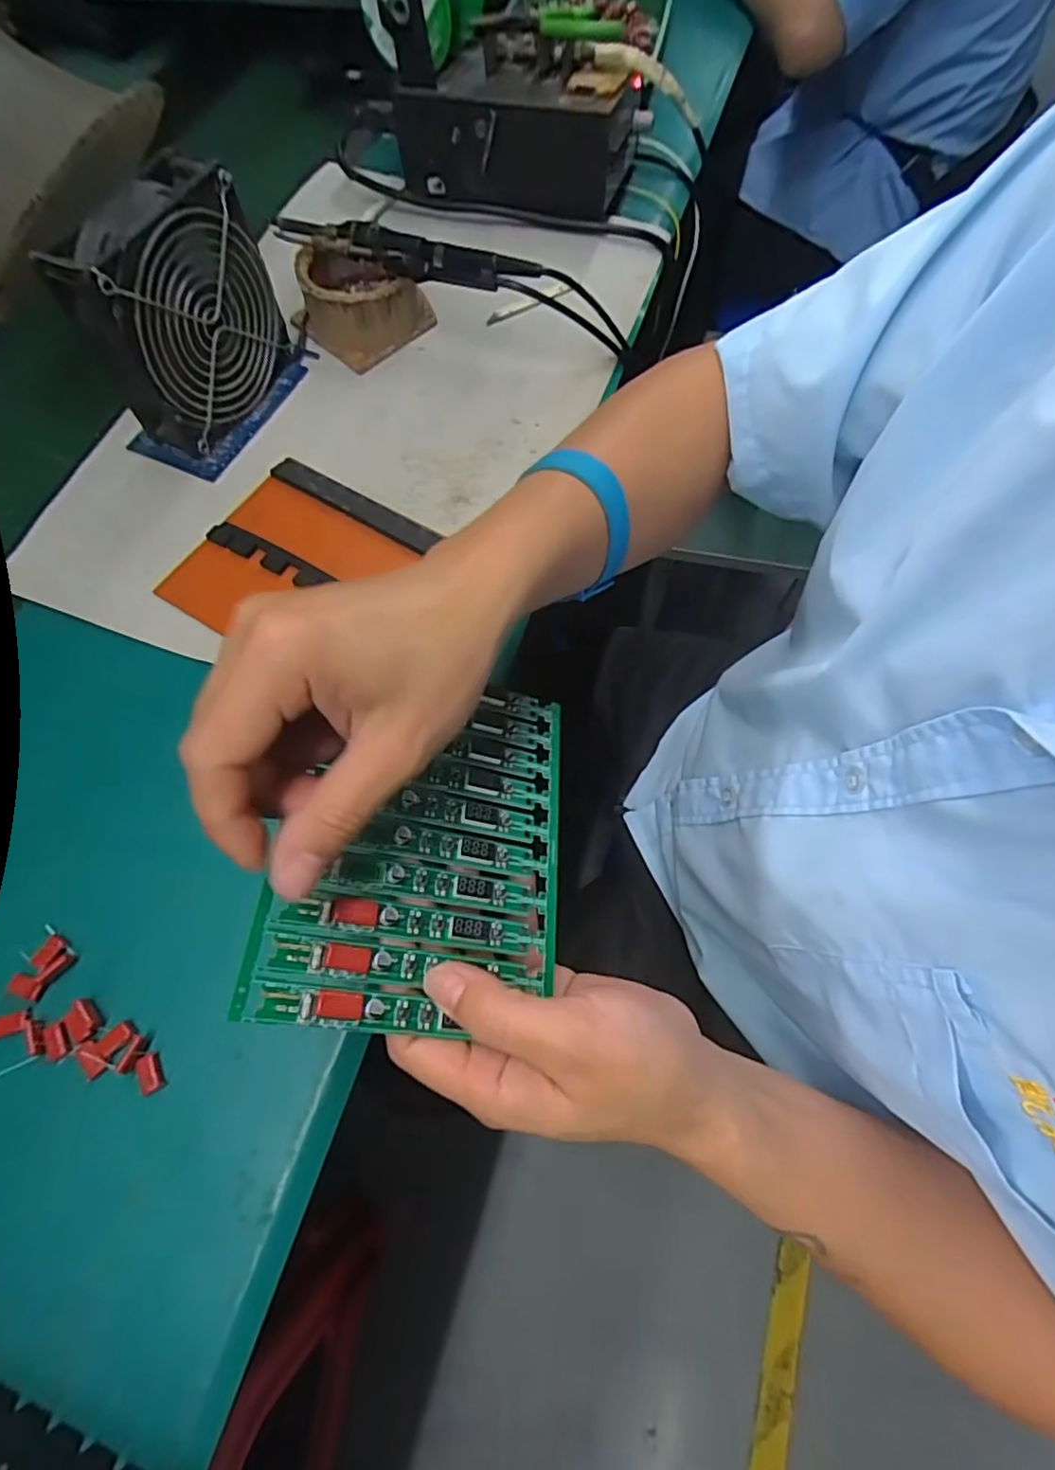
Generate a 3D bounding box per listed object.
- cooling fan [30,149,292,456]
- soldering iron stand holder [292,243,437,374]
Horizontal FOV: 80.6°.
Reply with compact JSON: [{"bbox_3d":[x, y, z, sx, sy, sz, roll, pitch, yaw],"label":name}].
[{"bbox_3d":[-0.217,-0.265,0.397,0.047,0.120,0.124,28,71,12],"label":"cooling fan"},{"bbox_3d":[-0.125,-0.330,0.464,0.082,0.053,0.079,-43,73,-15],"label":"soldering iron stand holder"}]

